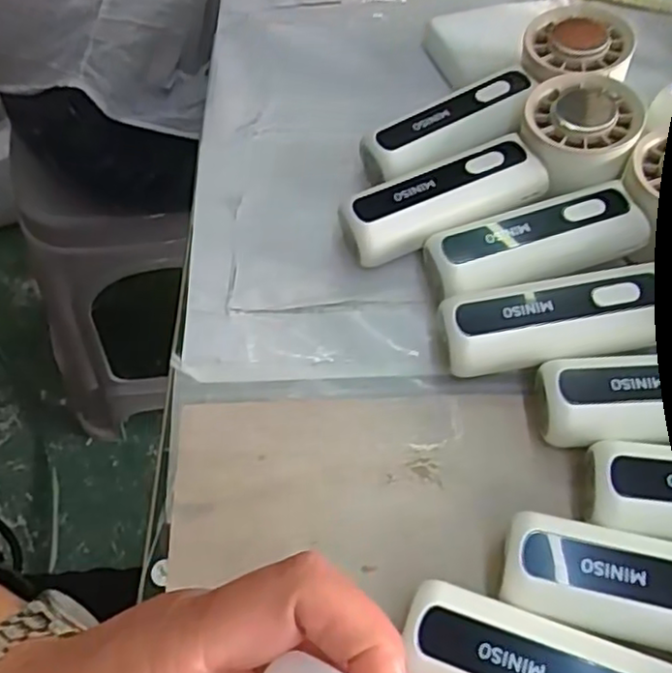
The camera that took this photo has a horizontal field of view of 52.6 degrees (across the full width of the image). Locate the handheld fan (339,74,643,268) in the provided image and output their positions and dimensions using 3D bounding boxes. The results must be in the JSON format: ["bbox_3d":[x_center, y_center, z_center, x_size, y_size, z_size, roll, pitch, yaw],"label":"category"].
[{"bbox_3d":[0.076,-0.085,0.351,0.154,0.051,0.061,-14,60,-9],"label":"handheld fan"}]

